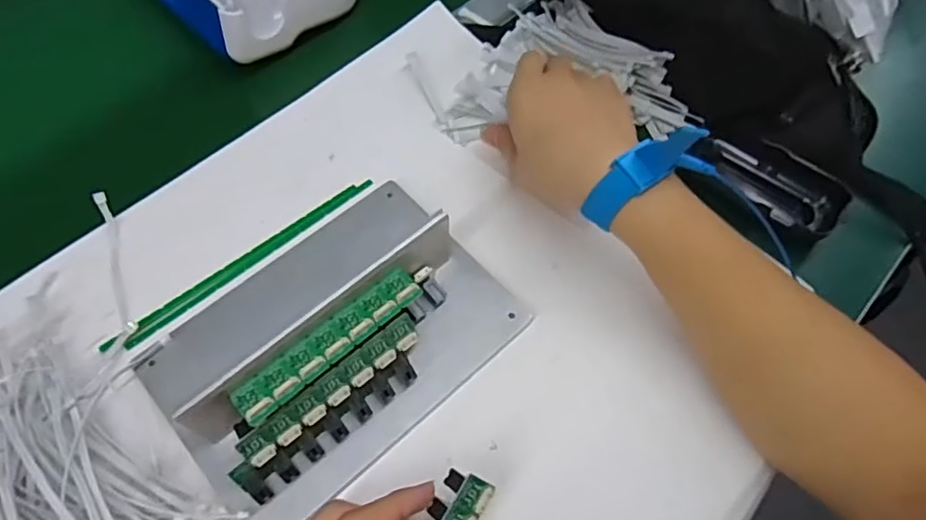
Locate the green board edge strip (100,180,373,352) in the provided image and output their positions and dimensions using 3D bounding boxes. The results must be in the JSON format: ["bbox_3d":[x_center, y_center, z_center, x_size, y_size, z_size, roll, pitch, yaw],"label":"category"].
[{"bbox_3d":[-0.143,-0.001,0.393,0.194,0.004,0.015,-38,68,-20],"label":"green board edge strip"}]

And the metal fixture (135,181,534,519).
[{"bbox_3d":[-0.074,0.039,0.341,0.196,0.057,0.135,-39,69,-20],"label":"metal fixture"}]

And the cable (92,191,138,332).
[{"bbox_3d":[-0.225,0.002,0.387,0.012,0.019,0.098,-16,77,-10],"label":"cable"}]

